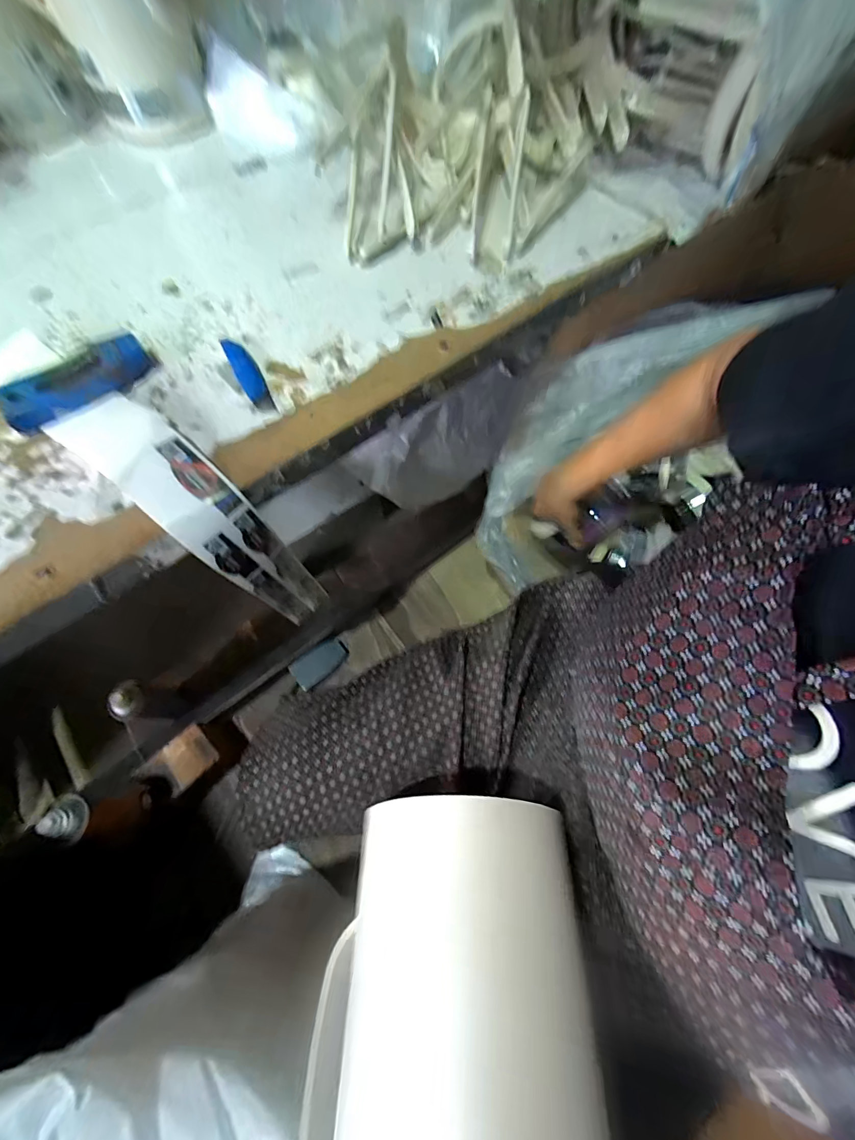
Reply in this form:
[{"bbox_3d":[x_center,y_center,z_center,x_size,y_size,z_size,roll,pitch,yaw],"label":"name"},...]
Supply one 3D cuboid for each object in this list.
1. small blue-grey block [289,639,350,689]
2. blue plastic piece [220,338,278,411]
[{"bbox_3d":[-0.226,0.195,0.845,0.116,0.016,0.069,-41,101,-27],"label":"small blue-grey block"},{"bbox_3d":[-0.184,-0.201,0.412,0.023,0.007,0.107,-26,71,-11],"label":"blue plastic piece"}]

